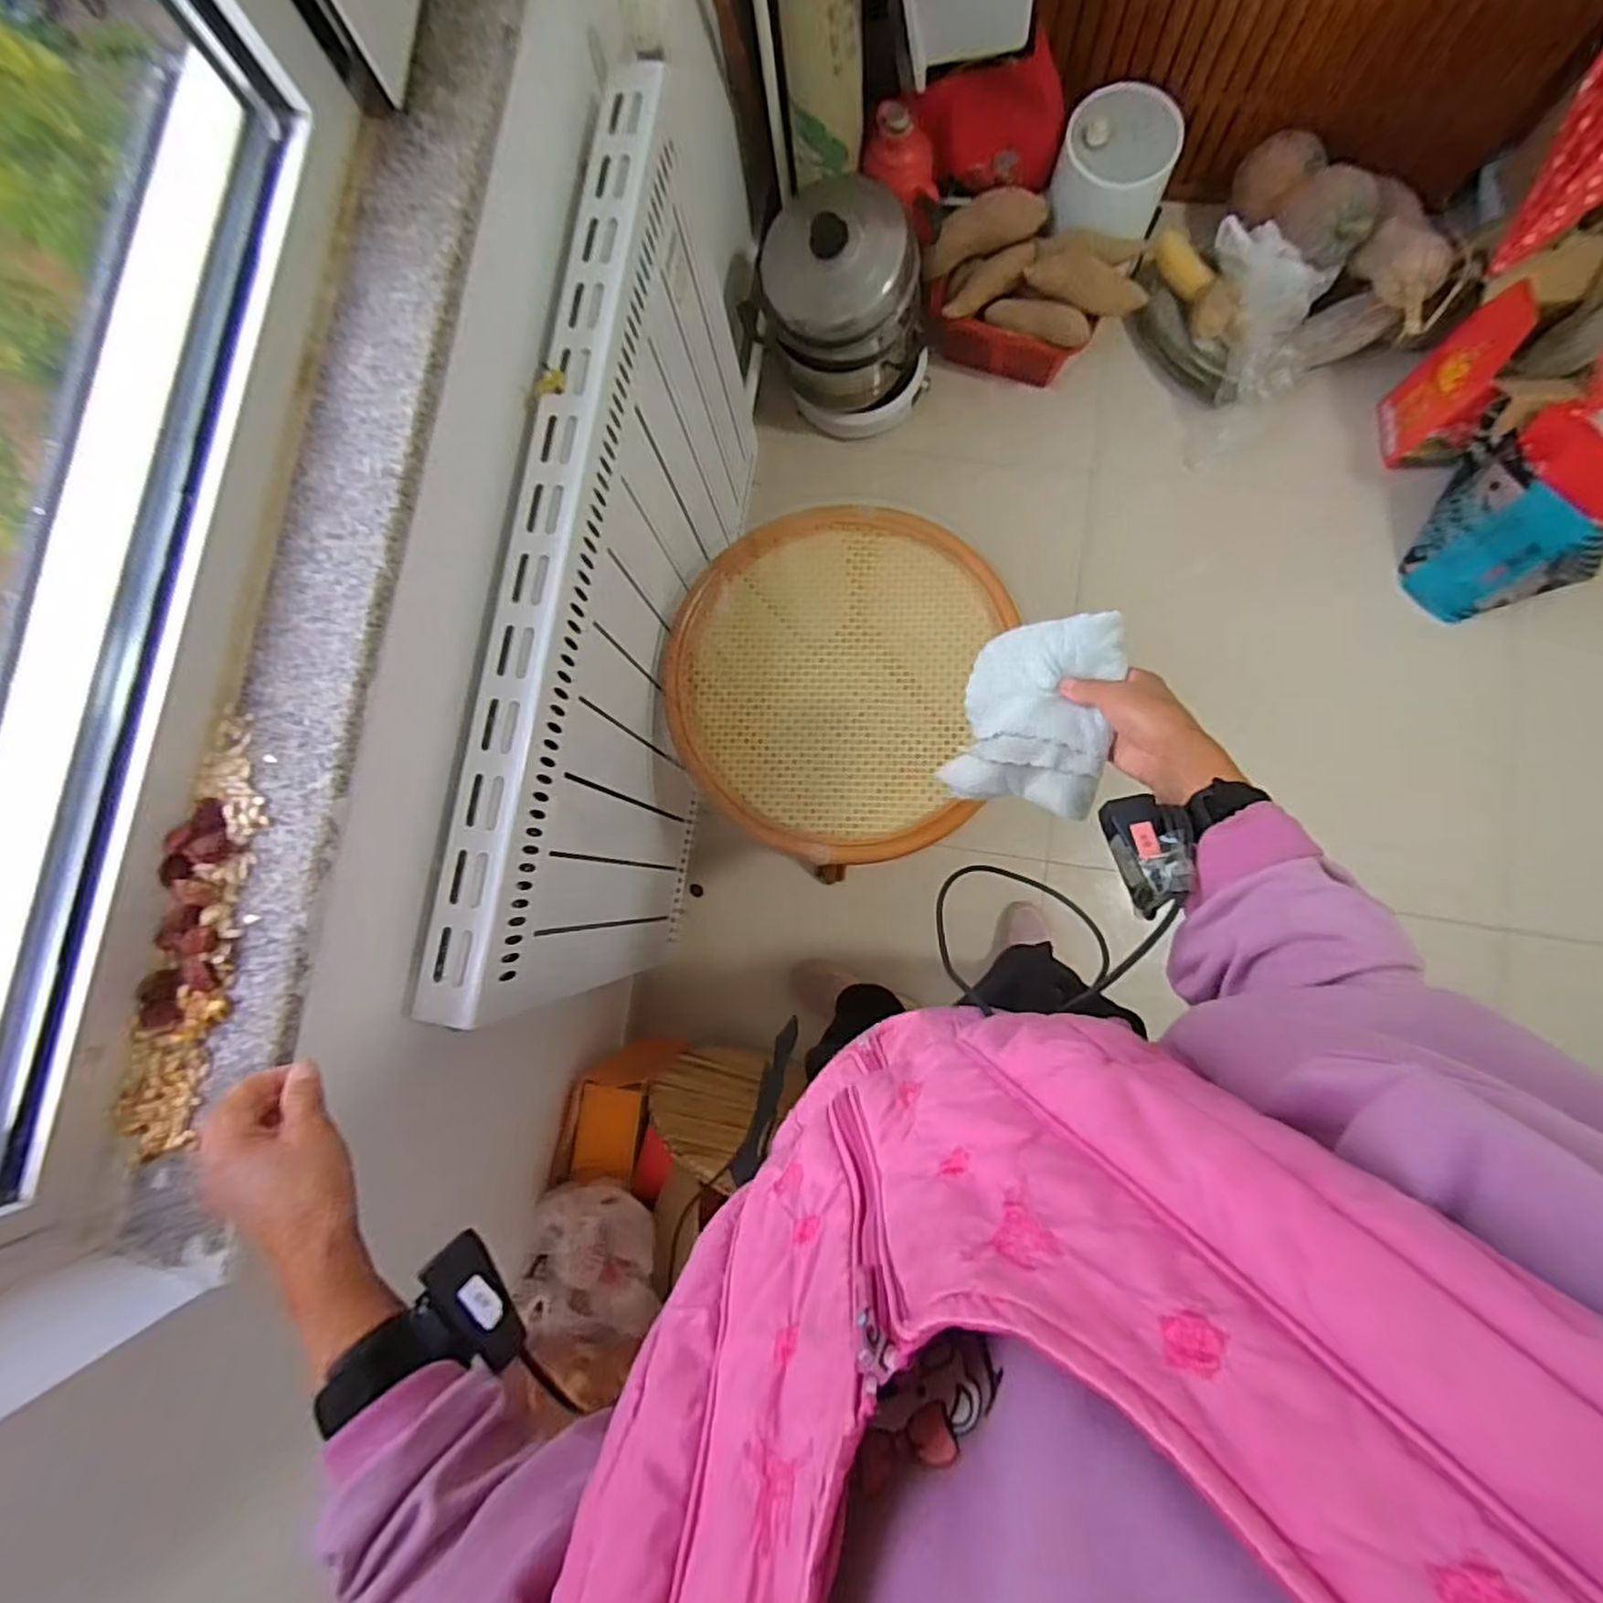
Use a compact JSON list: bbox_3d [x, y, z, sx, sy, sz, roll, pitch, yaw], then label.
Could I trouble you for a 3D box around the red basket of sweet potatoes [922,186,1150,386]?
[{"bbox_3d":[0.426,-0.955,1.330,0.388,0.170,0.221,18,85,6],"label":"red basket of sweet potatoes"}]

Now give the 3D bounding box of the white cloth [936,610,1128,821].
[{"bbox_3d":[0.187,-0.074,0.590,0.133,0.027,0.153,12,92,46],"label":"white cloth"}]

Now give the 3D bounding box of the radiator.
[{"bbox_3d":[-0.207,-0.235,0.942,0.082,0.552,0.929,10,84,6],"label":"radiator"}]

